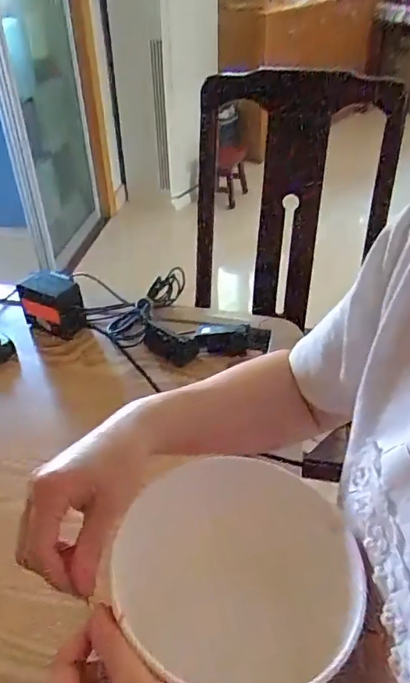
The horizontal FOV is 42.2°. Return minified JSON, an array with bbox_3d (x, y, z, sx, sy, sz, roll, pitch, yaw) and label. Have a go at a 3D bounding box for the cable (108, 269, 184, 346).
[{"bbox_3d":[-0.079,-0.059,0.783,0.049,0.028,0.190,14,41,19],"label":"cable"}]

